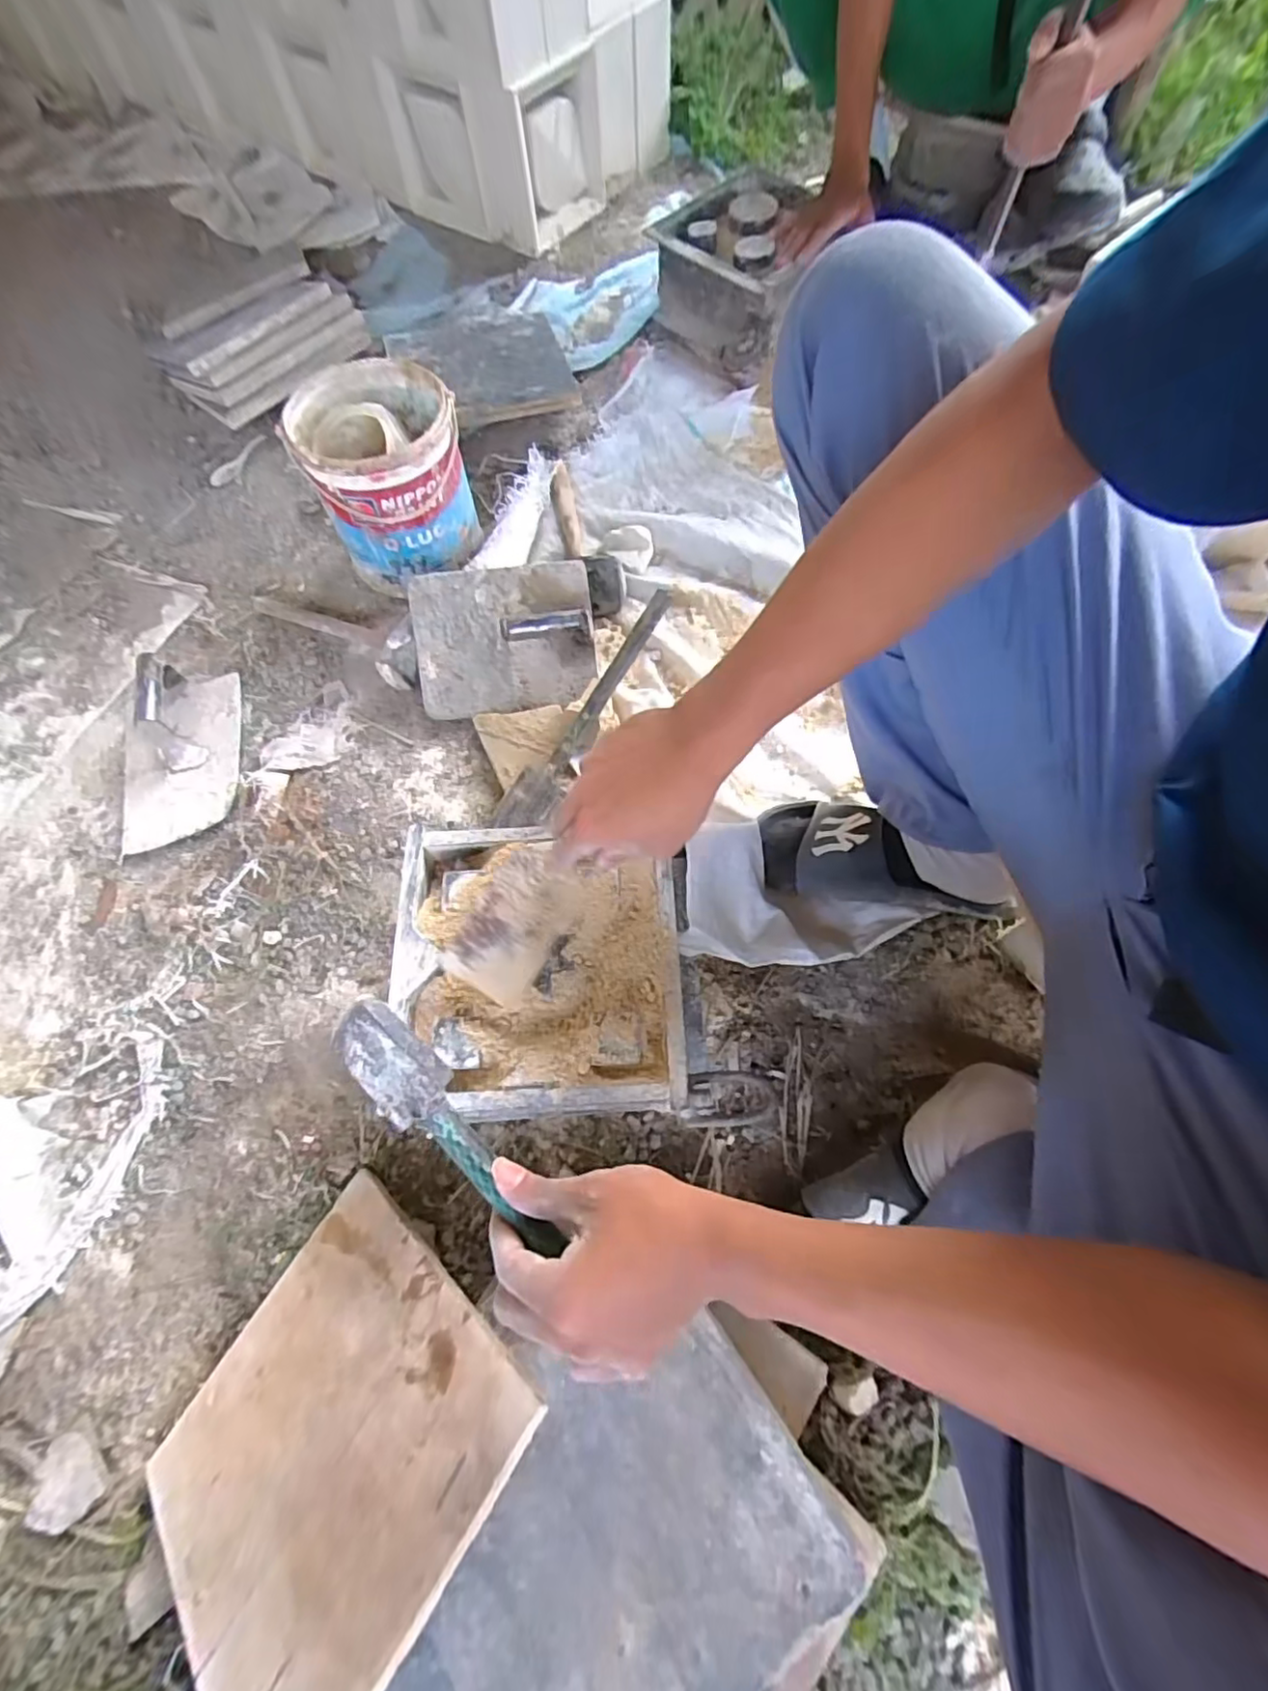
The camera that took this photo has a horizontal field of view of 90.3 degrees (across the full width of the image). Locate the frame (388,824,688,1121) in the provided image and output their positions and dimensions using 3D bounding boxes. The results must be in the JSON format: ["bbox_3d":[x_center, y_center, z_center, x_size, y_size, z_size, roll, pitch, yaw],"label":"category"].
[{"bbox_3d":[-0.077,0.093,0.512,0.226,0.042,0.227,-3,68,4],"label":"frame"}]

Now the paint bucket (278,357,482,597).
[{"bbox_3d":[-0.292,-0.442,0.780,0.175,0.190,0.175,-2,68,4],"label":"paint bucket"}]

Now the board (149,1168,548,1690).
[{"bbox_3d":[-0.212,0.408,0.435,0.244,0.010,0.235,18,63,38],"label":"board"}]

